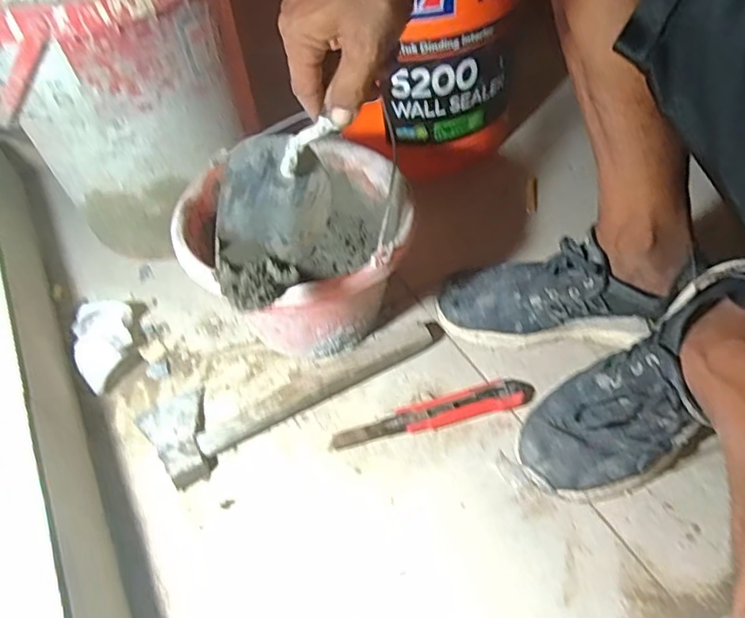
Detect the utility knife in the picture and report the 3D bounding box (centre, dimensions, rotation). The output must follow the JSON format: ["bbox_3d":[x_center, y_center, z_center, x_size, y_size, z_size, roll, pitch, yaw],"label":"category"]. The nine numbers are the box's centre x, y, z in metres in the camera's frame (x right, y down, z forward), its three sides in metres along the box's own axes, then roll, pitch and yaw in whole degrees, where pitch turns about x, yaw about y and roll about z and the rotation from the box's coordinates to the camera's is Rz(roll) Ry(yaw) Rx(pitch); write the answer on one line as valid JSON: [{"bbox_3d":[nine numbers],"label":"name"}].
[{"bbox_3d":[0.061,0.106,0.599,0.213,0.017,0.036,-13,49,-4],"label":"utility knife"}]

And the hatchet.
[{"bbox_3d":[-0.087,0.069,0.634,0.327,0.027,0.107,-28,52,-16],"label":"hatchet"}]

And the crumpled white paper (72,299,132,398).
[{"bbox_3d":[-0.307,0.044,0.659,0.060,0.049,0.100,-14,50,-6],"label":"crumpled white paper"}]

